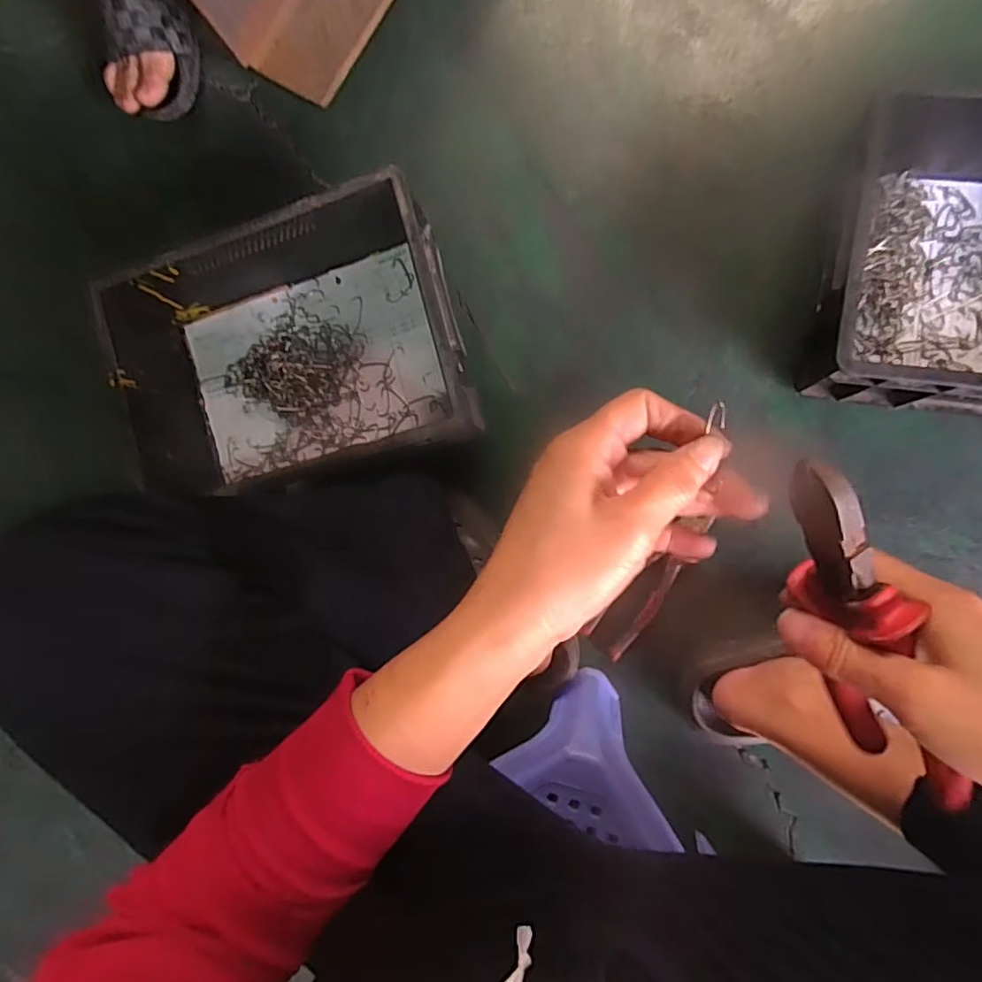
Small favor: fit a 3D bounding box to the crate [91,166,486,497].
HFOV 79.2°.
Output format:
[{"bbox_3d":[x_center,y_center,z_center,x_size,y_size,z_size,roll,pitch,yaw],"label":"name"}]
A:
[{"bbox_3d":[-0.198,-0.141,0.616,0.340,0.125,0.270,-15,86,7],"label":"crate"}]

